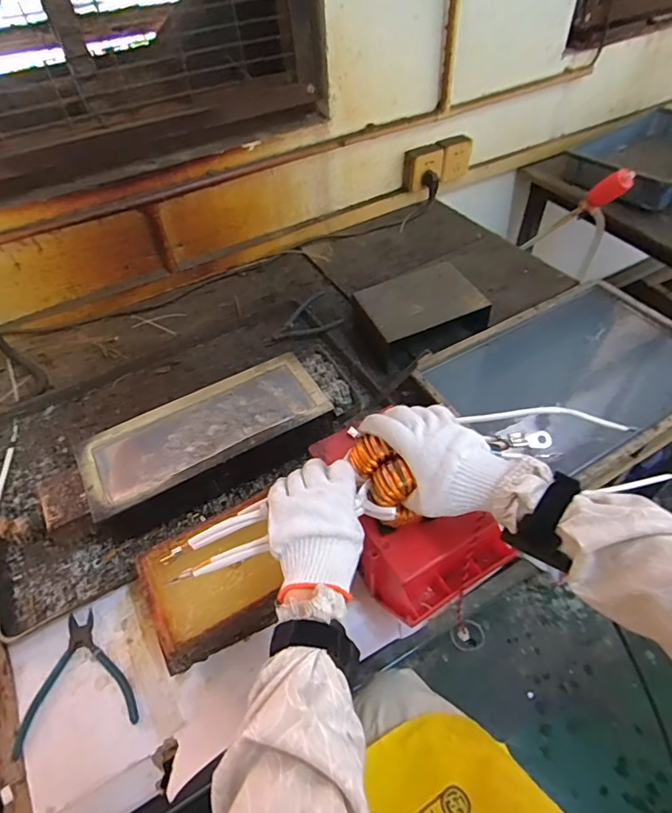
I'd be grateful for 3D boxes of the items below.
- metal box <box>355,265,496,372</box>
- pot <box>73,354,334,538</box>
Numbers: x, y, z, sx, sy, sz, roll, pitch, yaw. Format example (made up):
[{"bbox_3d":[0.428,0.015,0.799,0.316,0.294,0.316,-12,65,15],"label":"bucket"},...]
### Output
[{"bbox_3d":[0.150,-0.169,0.884,0.214,0.095,0.145,-19,51,-12],"label":"metal box"},{"bbox_3d":[-0.181,0.055,0.710,0.340,0.093,0.155,-24,52,-16],"label":"pot"}]

